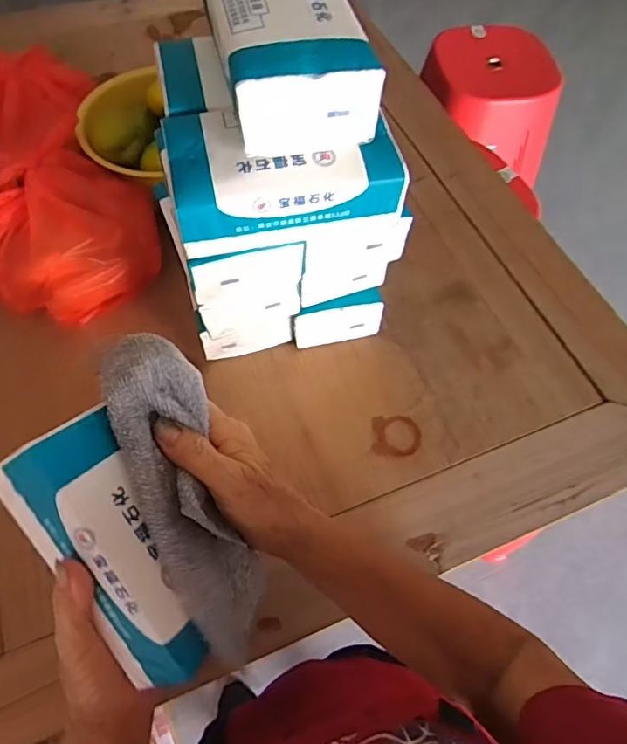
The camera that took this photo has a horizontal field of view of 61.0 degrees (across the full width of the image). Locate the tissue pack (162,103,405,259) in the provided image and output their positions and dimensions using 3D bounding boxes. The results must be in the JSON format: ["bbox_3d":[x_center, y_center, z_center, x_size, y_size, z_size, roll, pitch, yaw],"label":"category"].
[{"bbox_3d":[-0.021,-0.143,0.378,0.155,0.043,0.093,-13,64,-9],"label":"tissue pack"}]

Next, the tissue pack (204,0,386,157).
[{"bbox_3d":[-0.021,-0.222,0.359,0.091,0.056,0.146,-12,64,-9],"label":"tissue pack"}]

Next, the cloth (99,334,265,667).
[{"bbox_3d":[-0.076,0.073,0.326,0.054,0.047,0.197,-19,88,-12],"label":"cloth"}]

